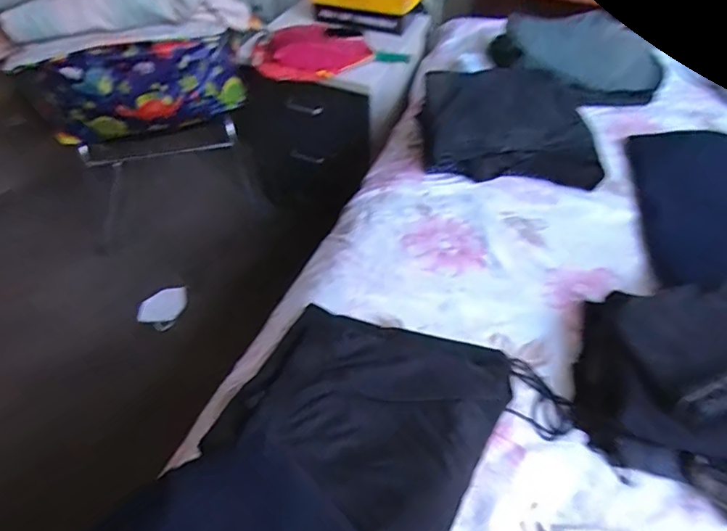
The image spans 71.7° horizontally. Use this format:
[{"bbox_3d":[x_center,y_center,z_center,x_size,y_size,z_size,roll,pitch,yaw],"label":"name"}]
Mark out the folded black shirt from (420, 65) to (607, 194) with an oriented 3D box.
[{"bbox_3d":[0.312,-0.321,1.113,0.359,0.110,0.323,1,49,1],"label":"folded black shirt"}]

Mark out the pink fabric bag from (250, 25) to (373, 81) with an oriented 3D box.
[{"bbox_3d":[-0.141,-0.575,1.355,0.311,0.064,0.242,-13,50,-12],"label":"pink fabric bag"}]

